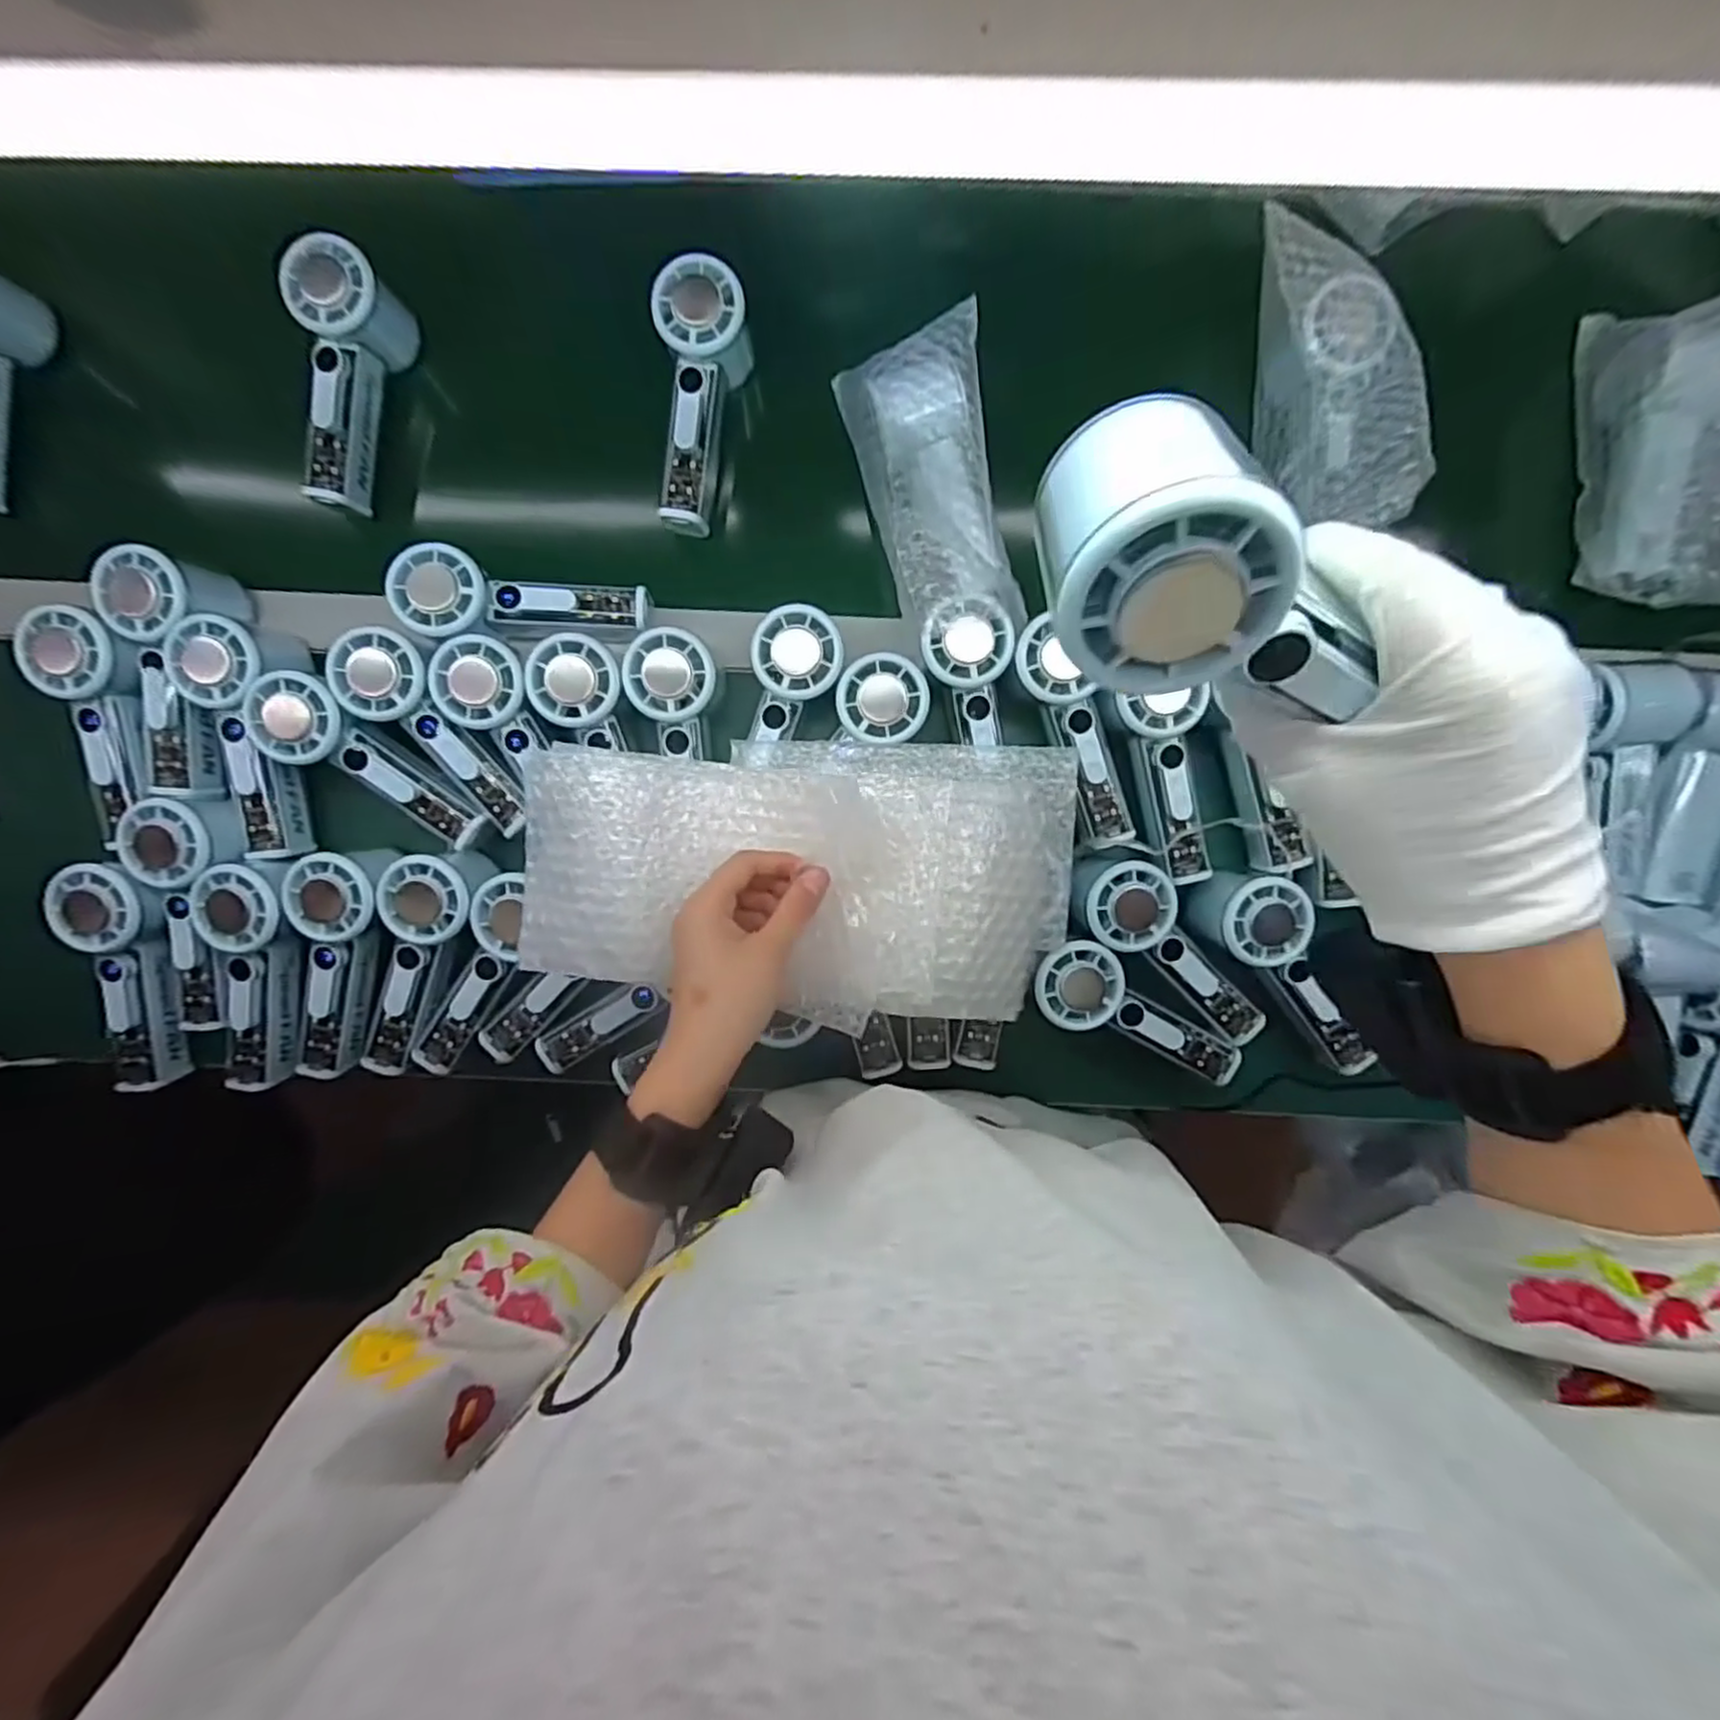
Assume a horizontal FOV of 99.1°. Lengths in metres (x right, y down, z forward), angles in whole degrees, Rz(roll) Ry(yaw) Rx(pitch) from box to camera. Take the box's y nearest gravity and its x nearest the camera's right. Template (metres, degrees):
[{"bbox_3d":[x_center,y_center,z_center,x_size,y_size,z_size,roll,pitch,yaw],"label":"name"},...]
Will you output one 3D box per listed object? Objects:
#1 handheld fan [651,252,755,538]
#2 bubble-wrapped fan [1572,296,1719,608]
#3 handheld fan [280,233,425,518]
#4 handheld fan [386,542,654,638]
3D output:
[{"bbox_3d":[-0.104,-0.295,0.484,0.051,0.062,0.152,4,92,0],"label":"handheld fan"},{"bbox_3d":[0.530,-0.262,0.478,0.062,0.070,0.198,2,92,0],"label":"bubble-wrapped fan"},{"bbox_3d":[-0.341,-0.310,0.481,0.044,0.065,0.147,14,92,0],"label":"handheld fan"},{"bbox_3d":[-0.214,-0.165,0.469,0.146,0.041,0.052,3,92,0],"label":"handheld fan"}]

